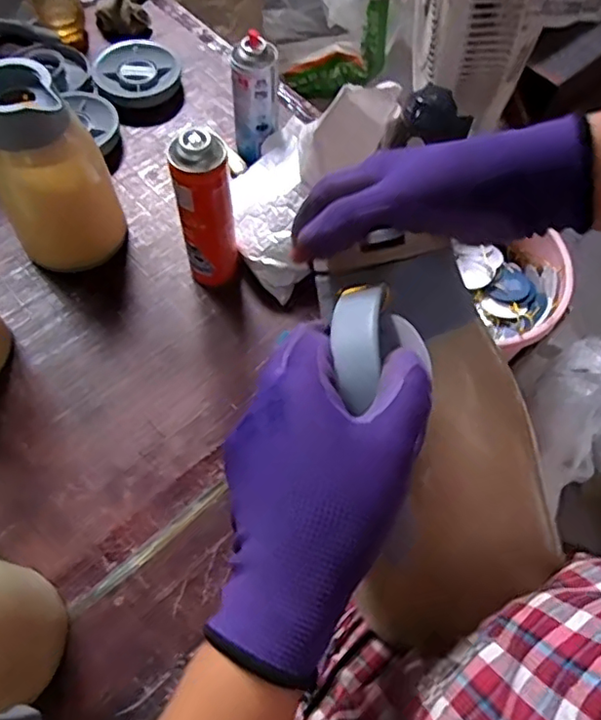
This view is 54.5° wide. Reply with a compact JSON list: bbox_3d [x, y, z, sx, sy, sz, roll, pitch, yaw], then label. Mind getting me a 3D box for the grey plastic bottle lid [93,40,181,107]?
[{"bbox_3d":[-0.258,-0.459,0.940,0.126,0.035,0.122,1,61,-2],"label":"grey plastic bottle lid"}]

